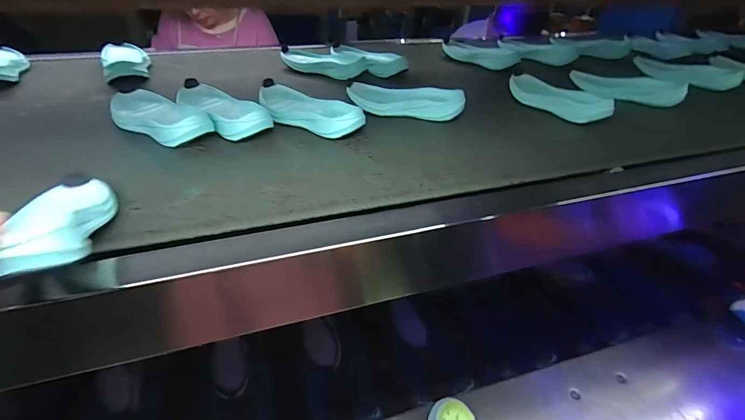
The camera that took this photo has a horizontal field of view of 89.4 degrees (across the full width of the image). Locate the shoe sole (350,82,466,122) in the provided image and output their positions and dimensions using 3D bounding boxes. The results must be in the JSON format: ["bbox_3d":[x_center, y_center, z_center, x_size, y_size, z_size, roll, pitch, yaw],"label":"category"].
[{"bbox_3d":[0.053,-0.181,0.628,0.191,0.039,0.060,8,36,9],"label":"shoe sole"}]

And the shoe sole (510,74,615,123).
[{"bbox_3d":[0.320,-0.199,0.672,0.067,0.034,0.193,-18,40,-25],"label":"shoe sole"}]

